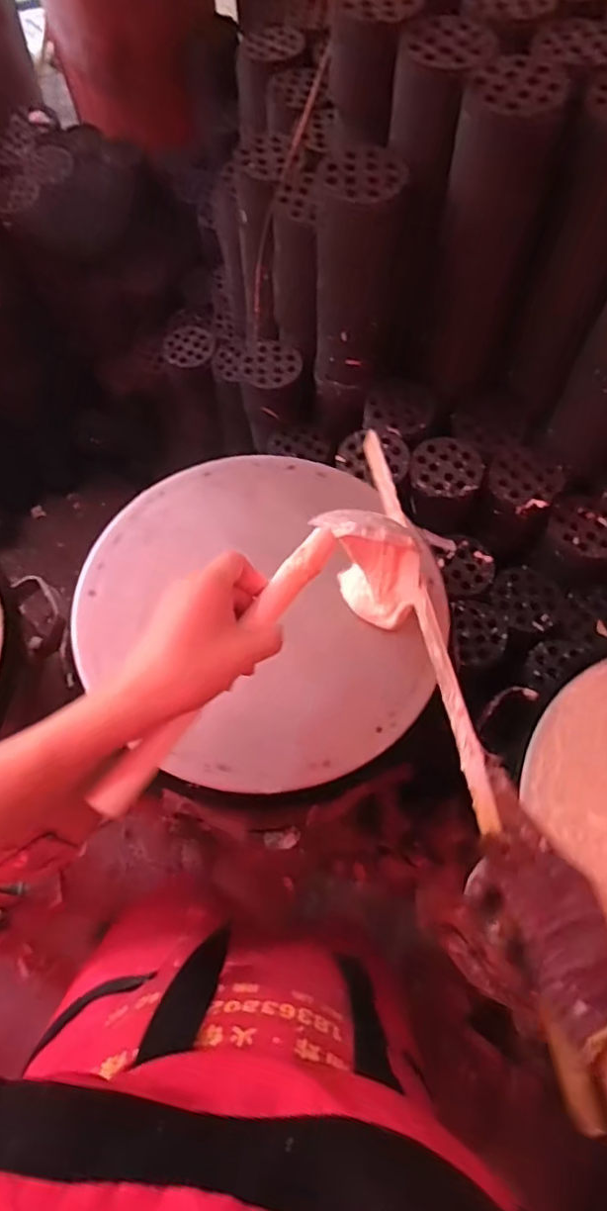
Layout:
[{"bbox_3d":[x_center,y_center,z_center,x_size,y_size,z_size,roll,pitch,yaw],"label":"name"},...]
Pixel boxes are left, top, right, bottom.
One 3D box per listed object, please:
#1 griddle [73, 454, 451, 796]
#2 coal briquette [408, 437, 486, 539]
[{"bbox_3d":[-0.040,-0.005,0.623,0.370,0.028,0.345,0,64,0],"label":"griddle"},{"bbox_3d":[0.197,-0.170,0.870,0.096,0.108,0.099,12,65,3],"label":"coal briquette"}]

